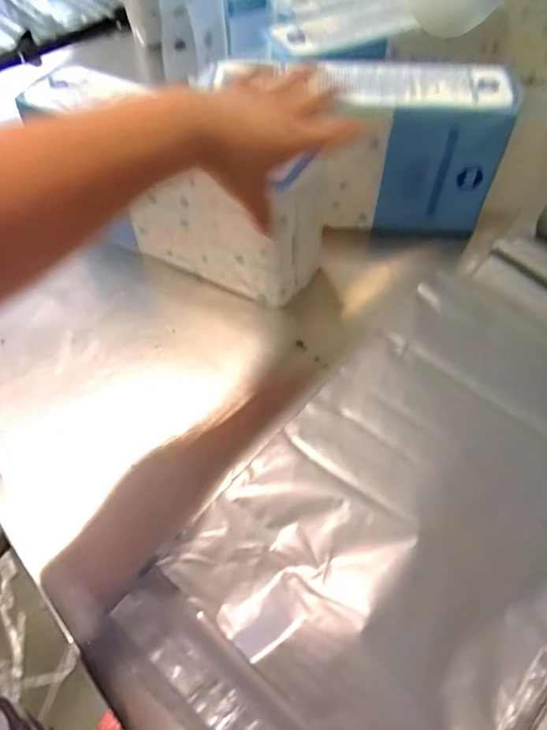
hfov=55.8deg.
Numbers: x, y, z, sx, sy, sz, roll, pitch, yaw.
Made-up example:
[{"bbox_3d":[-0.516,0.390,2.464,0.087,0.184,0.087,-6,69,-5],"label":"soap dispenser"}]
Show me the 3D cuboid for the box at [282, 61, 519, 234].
[{"bbox_3d":[0.151,-0.252,0.606,0.195,0.161,0.095,1,59,1],"label":"box"}]

